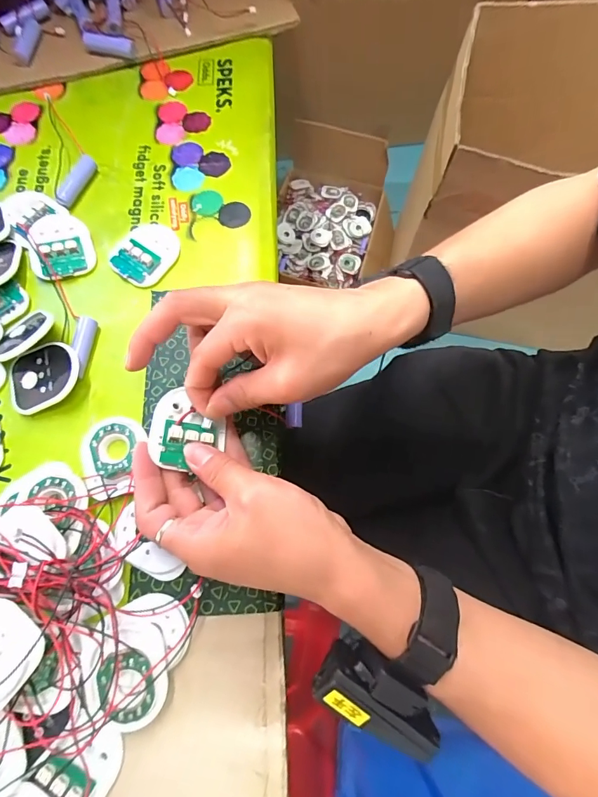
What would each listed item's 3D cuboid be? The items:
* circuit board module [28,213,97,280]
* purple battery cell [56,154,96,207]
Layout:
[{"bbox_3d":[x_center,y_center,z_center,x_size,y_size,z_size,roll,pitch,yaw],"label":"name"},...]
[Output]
[{"bbox_3d":[-0.199,-0.130,0.339,0.047,0.012,0.061,-12,74,-6],"label":"circuit board module"},{"bbox_3d":[-0.197,-0.193,0.360,0.011,0.012,0.051,24,73,5],"label":"purple battery cell"}]

